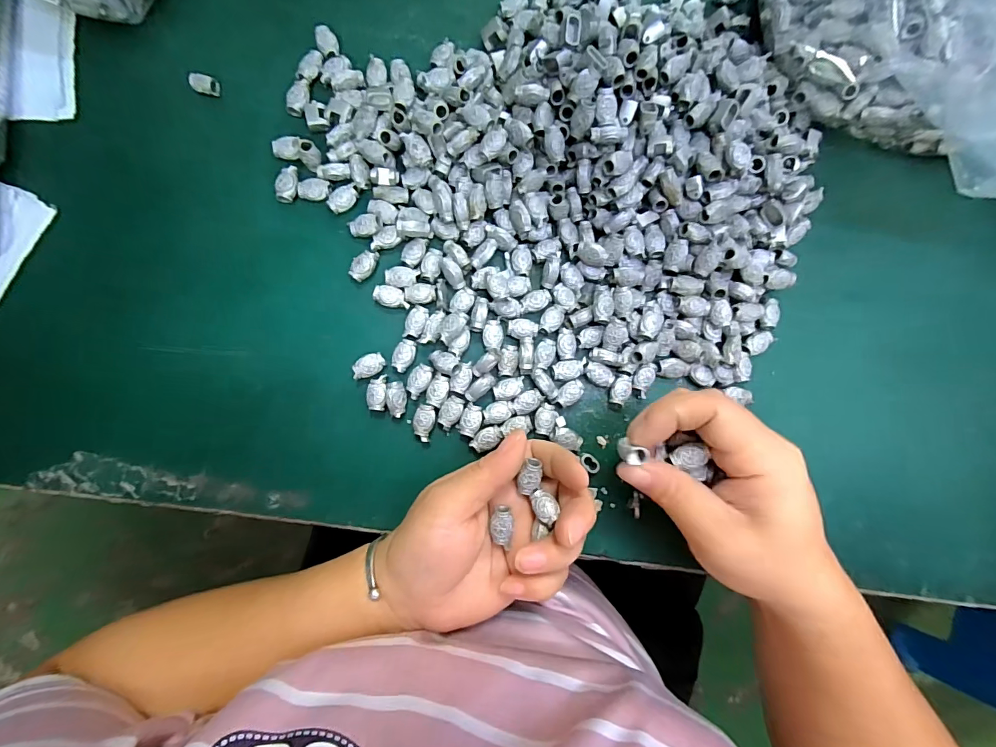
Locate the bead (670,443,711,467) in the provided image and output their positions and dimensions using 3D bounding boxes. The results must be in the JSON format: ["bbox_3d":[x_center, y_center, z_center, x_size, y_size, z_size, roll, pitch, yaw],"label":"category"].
[{"bbox_3d":[0.093,0.040,0.212,0.015,0.006,0.011,-7,86,-4],"label":"bead"}]

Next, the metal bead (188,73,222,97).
[{"bbox_3d":[-0.177,-0.174,0.261,0.015,0.009,0.010,4,86,-3],"label":"metal bead"}]

